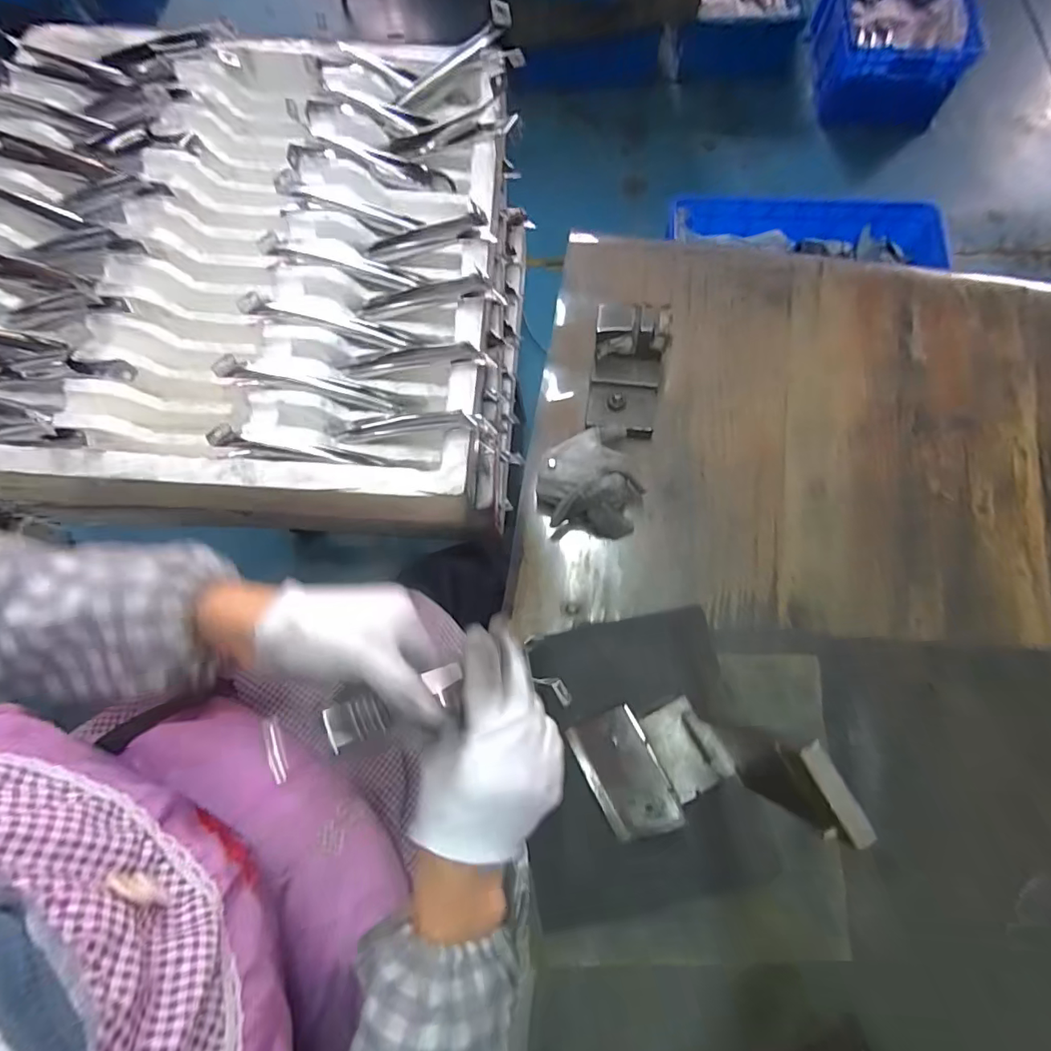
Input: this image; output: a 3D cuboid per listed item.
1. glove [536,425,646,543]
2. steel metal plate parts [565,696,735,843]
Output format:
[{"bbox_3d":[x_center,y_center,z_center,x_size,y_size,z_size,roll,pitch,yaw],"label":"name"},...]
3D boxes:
[{"bbox_3d":[0.055,-0.033,0.449,0.091,0.054,0.086,-14,73,-2],"label":"glove"},{"bbox_3d":[0.090,0.173,0.384,0.092,0.049,0.087,-28,74,-6],"label":"steel metal plate parts"}]

